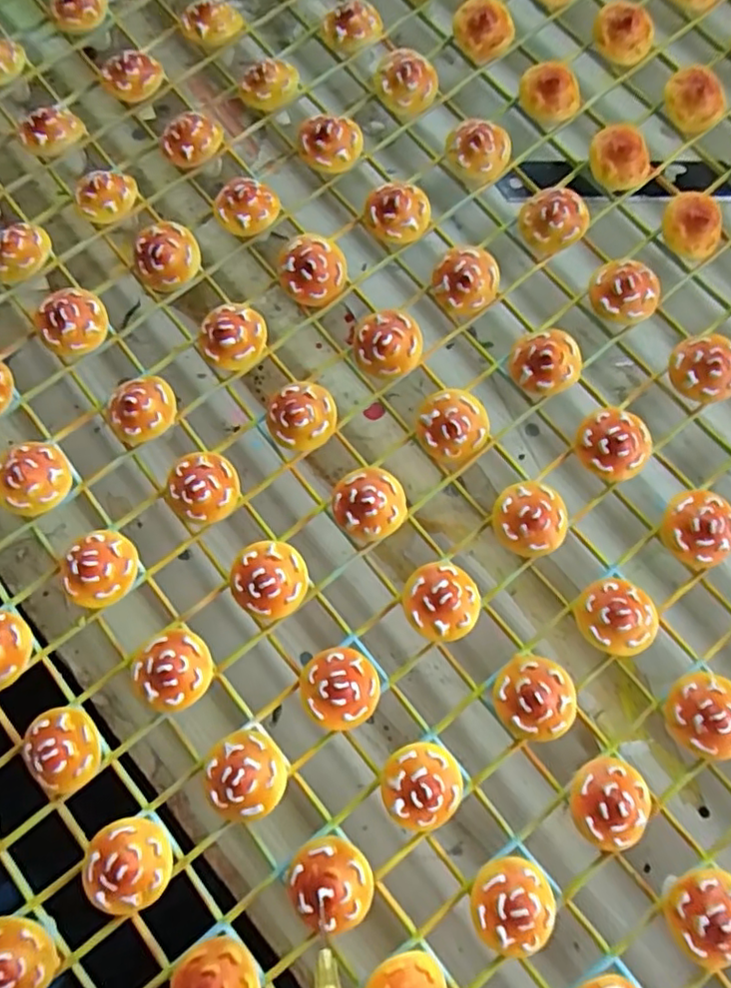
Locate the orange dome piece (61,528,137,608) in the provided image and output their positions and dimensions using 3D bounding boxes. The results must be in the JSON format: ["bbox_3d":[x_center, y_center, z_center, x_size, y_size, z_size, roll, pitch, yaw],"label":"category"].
[{"bbox_3d":[-0.070,0.020,0.162,0.018,0.010,0.019,0,77,1],"label":"orange dome piece"}]

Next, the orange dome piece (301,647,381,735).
[{"bbox_3d":[-0.006,0.049,0.156,0.019,0.009,0.019,0,77,1],"label":"orange dome piece"}]

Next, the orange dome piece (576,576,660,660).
[{"bbox_3d":[0.065,0.032,0.159,0.019,0.009,0.019,0,77,1],"label":"orange dome piece"}]

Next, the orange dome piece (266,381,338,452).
[{"bbox_3d":[-0.018,-0.022,0.171,0.019,0.006,0.018,-8,77,-1],"label":"orange dome piece"}]

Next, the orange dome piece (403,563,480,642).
[{"bbox_3d":[0.020,0.028,0.159,0.019,0.006,0.019,0,77,1],"label":"orange dome piece"}]

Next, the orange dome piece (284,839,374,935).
[{"bbox_3d":[-0.008,0.092,0.145,0.020,0.011,0.019,0,77,1],"label":"orange dome piece"}]

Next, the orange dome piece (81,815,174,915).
[{"bbox_3d":[-0.056,0.088,0.145,0.019,0.009,0.019,0,77,1],"label":"orange dome piece"}]

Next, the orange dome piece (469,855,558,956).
[{"bbox_3d":[0.035,0.097,0.144,0.019,0.008,0.019,0,77,1],"label":"orange dome piece"}]

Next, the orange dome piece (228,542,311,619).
[{"bbox_3d":[-0.025,0.023,0.162,0.019,0.009,0.020,0,77,1],"label":"orange dome piece"}]

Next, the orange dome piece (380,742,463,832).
[{"bbox_3d":[0.014,0.071,0.148,0.019,0.005,0.019,0,77,1],"label":"orange dome piece"}]

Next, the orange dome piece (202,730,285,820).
[{"bbox_3d":[-0.029,0.068,0.149,0.019,0.005,0.019,0,77,1],"label":"orange dome piece"}]

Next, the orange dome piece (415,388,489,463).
[{"bbox_3d":[0.024,-0.019,0.171,0.019,0.008,0.017,-18,78,-3],"label":"orange dome piece"}]

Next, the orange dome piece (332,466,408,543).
[{"bbox_3d":[0.001,0.003,0.167,0.019,0.009,0.019,0,77,1],"label":"orange dome piece"}]

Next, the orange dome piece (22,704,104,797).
[{"bbox_3d":[-0.074,0.063,0.151,0.017,0.010,0.019,-14,78,-2],"label":"orange dome piece"}]

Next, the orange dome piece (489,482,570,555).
[{"bbox_3d":[0.044,0.007,0.164,0.019,0.006,0.019,0,77,1],"label":"orange dome piece"}]

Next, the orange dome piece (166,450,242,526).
[{"bbox_3d":[-0.045,-0.002,0.167,0.019,0.008,0.018,0,77,1],"label":"orange dome piece"}]

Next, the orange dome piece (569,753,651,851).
[{"bbox_3d":[0.059,0.075,0.149,0.019,0.009,0.019,0,77,1],"label":"orange dome piece"}]

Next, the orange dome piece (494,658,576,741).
[{"bbox_3d":[0.042,0.051,0.153,0.019,0.006,0.019,0,77,1],"label":"orange dome piece"}]

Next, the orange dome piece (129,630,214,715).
[{"bbox_3d":[-0.049,0.045,0.156,0.019,0.009,0.019,0,77,1],"label":"orange dome piece"}]

